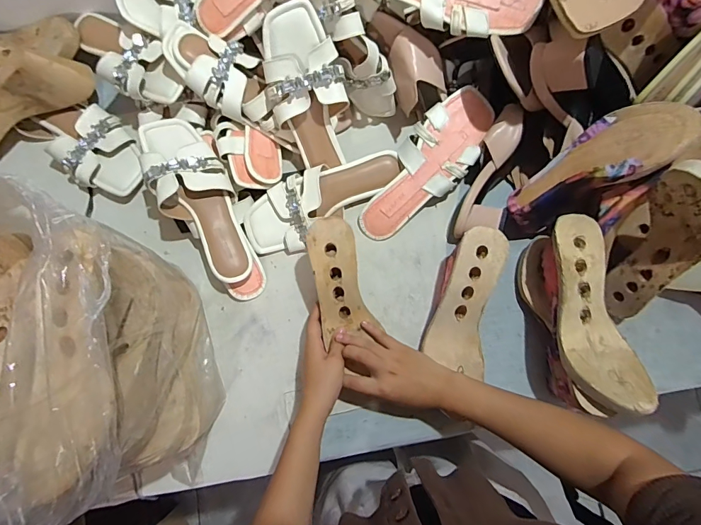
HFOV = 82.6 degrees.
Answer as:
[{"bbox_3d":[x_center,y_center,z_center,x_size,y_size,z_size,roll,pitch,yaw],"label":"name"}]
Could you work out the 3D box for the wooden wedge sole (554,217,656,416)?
[{"bbox_3d":[0.290,0.055,0.476,0.081,0.046,0.236,-7,79,-2],"label":"wooden wedge sole"}]

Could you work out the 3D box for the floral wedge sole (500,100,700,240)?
[{"bbox_3d":[0.297,-0.111,0.504,0.078,0.244,0.086,-22,77,-47],"label":"floral wedge sole"}]

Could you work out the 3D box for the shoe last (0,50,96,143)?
[{"bbox_3d":[-0.469,-0.237,0.561,0.193,0.082,0.071,-38,82,-7],"label":"shoe last"}]

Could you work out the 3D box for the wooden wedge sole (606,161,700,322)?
[{"bbox_3d":[0.375,-0.021,0.483,0.057,0.236,0.081,-9,48,-2],"label":"wooden wedge sole"}]

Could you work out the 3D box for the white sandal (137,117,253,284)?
[{"bbox_3d":[-0.206,-0.085,0.541,0.095,0.047,0.240,-28,96,-6],"label":"white sandal"}]

